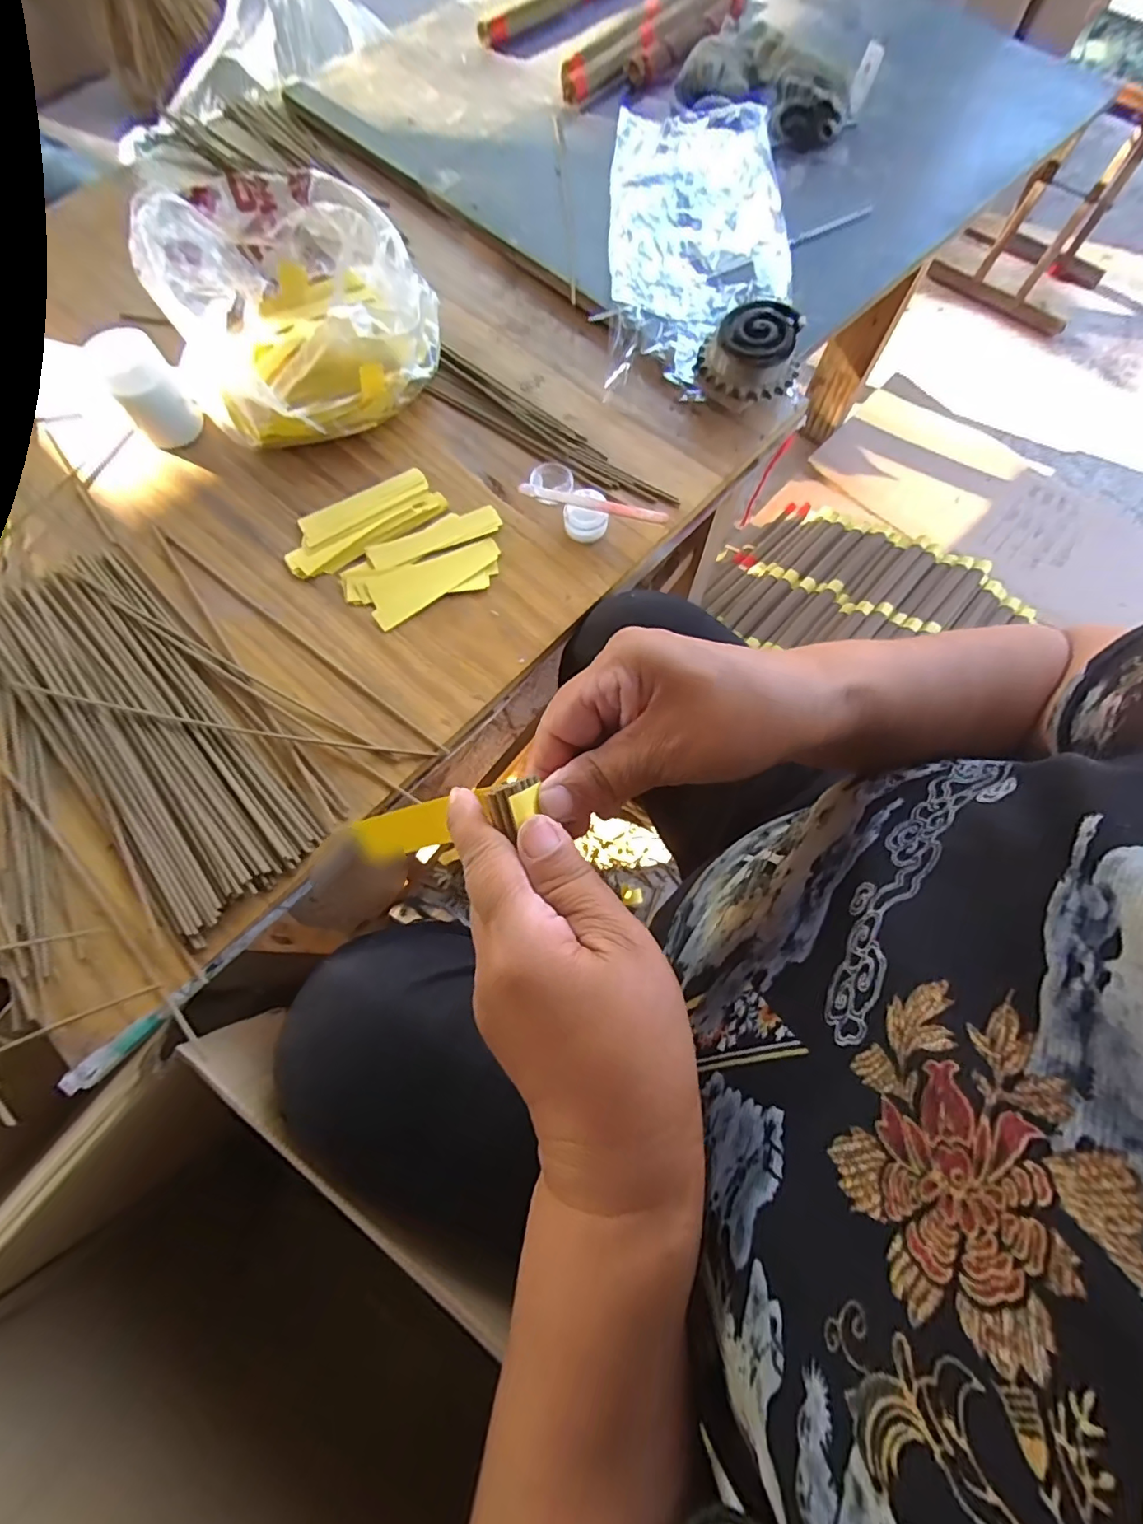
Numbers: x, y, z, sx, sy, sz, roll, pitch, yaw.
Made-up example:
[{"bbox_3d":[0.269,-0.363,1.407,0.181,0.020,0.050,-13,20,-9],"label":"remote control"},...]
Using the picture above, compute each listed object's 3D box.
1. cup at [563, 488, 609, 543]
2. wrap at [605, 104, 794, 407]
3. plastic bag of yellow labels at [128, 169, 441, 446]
[{"bbox_3d":[0.013,-0.208,0.450,0.036,0.025,0.036,0,72,0],"label":"cup"},{"bbox_3d":[0.123,-0.513,0.523,0.168,0.031,0.365,2,72,0],"label":"wrap"},{"bbox_3d":[-0.242,-0.401,0.479,0.228,0.088,0.233,-23,74,-7],"label":"plastic bag of yellow labels"}]

